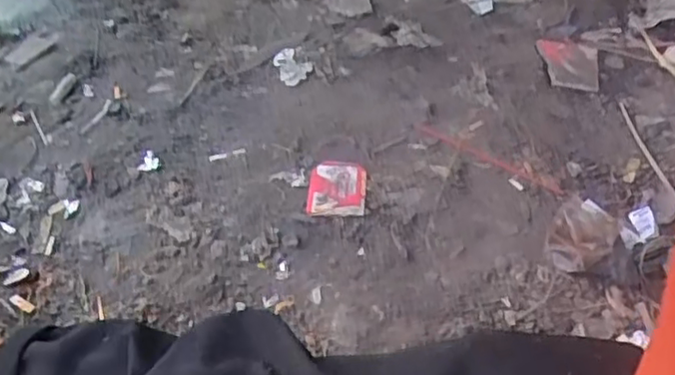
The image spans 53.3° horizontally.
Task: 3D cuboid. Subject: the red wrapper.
[{"bbox_3d":[0.000,-0.004,0.919,0.077,0.014,0.111,0,42,3],"label":"red wrapper"}]

